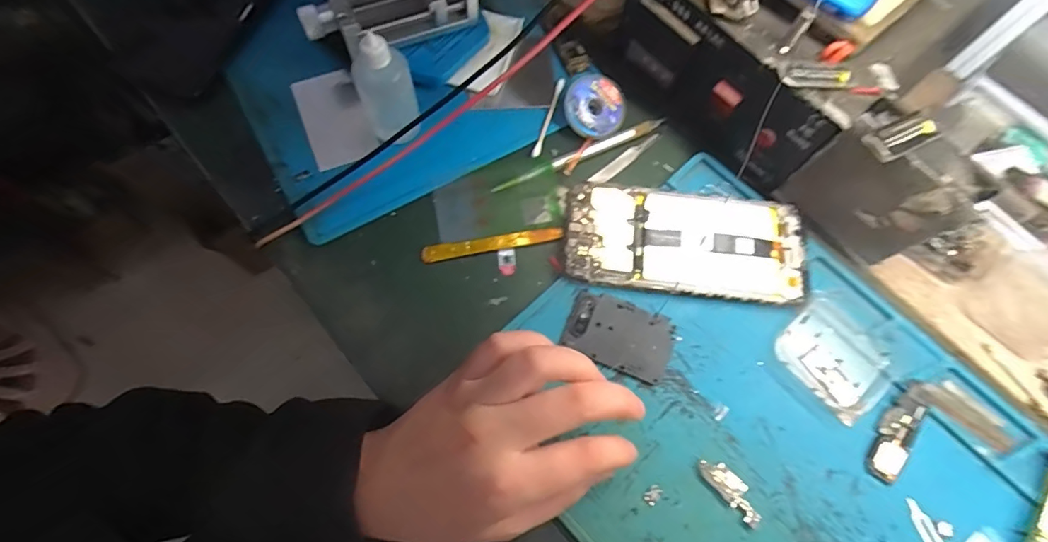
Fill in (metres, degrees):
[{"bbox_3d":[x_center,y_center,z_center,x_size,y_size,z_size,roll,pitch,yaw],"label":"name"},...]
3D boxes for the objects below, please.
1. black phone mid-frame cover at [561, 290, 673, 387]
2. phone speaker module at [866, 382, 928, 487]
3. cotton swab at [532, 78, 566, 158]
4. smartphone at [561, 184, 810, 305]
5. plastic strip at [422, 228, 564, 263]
[{"bbox_3d":[0.062,0.041,0.309,0.067,0.004,0.042,21,72,6],"label":"black phone mid-frame cover"},{"bbox_3d":[0.229,0.098,0.295,0.020,0.004,0.065,33,74,10],"label":"phone speaker module"},{"bbox_3d":[0.019,-0.116,0.361,0.005,0.004,0.072,17,72,5],"label":"cotton swab"},{"bbox_3d":[0.109,-0.019,0.327,0.161,0.011,0.069,7,71,2],"label":"smartphone"},{"bbox_3d":[-0.021,-0.019,0.329,0.095,0.004,0.011,-11,71,-5],"label":"plastic strip"}]

